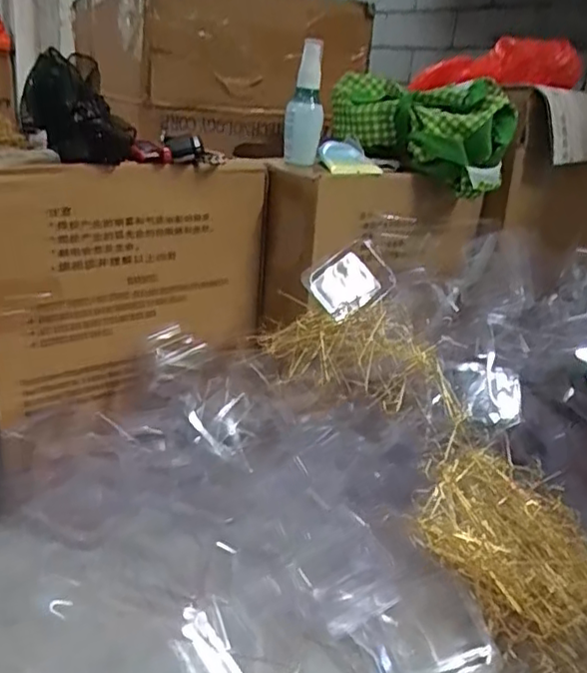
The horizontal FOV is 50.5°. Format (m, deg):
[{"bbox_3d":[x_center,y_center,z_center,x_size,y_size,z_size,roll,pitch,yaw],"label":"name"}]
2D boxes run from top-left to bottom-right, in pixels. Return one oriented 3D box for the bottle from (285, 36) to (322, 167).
[{"bbox_3d":[0.012,-0.236,0.636,0.037,0.117,0.034,5,21,-1],"label":"bottle"}]

